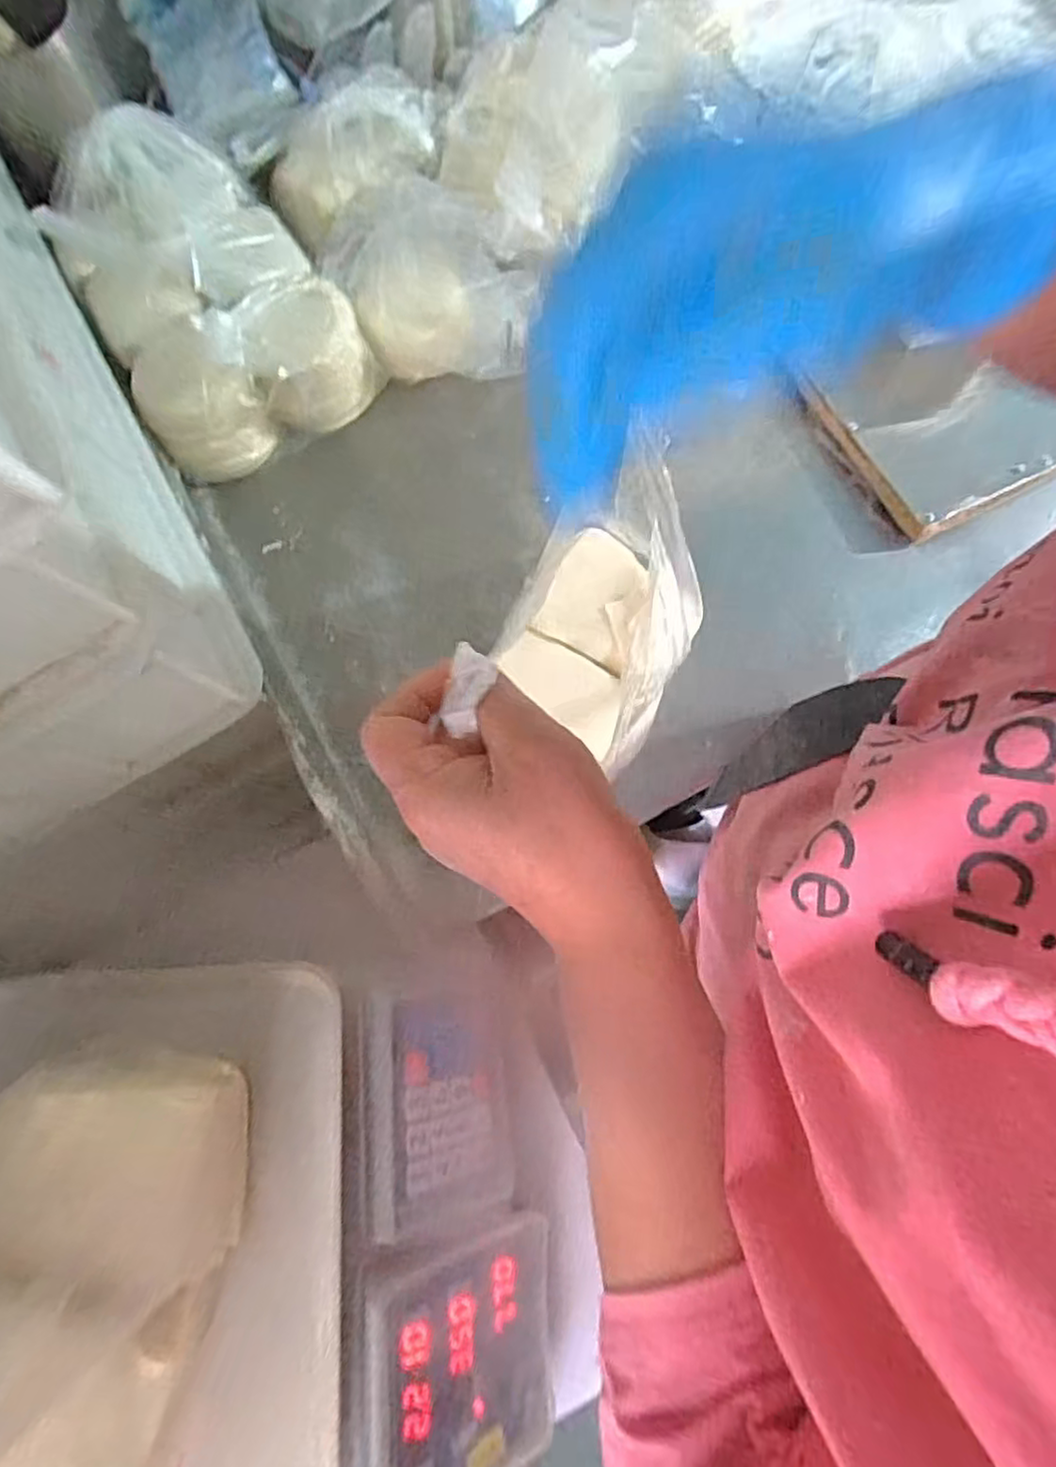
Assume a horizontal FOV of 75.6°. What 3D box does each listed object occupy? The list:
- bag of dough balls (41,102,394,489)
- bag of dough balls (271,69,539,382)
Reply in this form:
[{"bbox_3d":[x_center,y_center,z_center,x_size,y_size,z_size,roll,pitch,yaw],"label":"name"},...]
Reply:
[{"bbox_3d":[-0.255,-0.354,0.548,0.181,0.105,0.240,-29,78,-6],"label":"bag of dough balls"},{"bbox_3d":[-0.098,-0.425,0.577,0.162,0.062,0.297,-31,78,-6],"label":"bag of dough balls"}]

